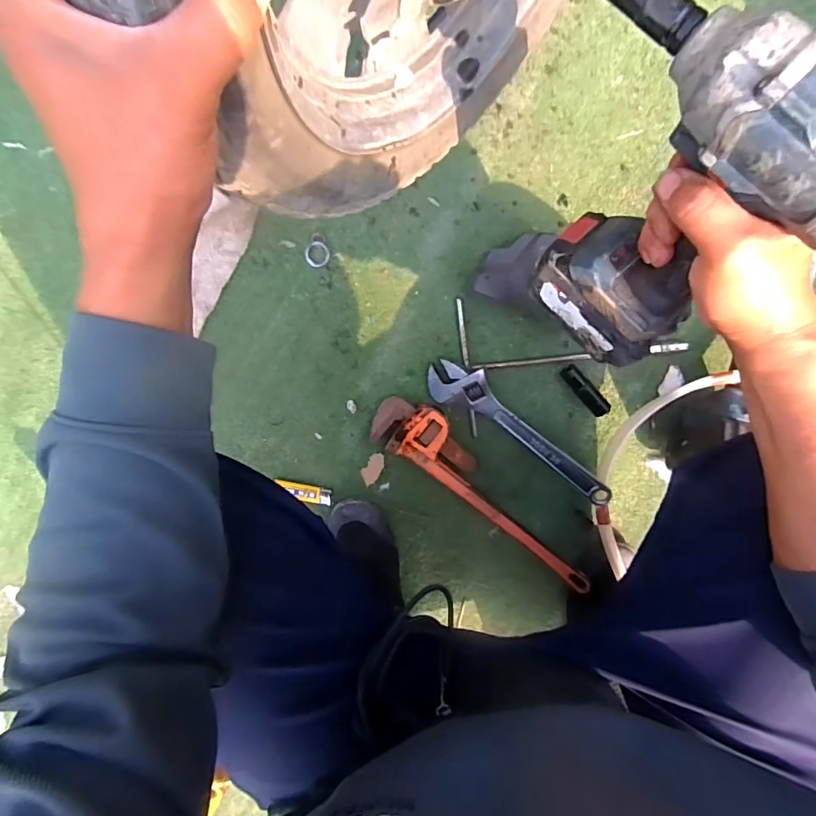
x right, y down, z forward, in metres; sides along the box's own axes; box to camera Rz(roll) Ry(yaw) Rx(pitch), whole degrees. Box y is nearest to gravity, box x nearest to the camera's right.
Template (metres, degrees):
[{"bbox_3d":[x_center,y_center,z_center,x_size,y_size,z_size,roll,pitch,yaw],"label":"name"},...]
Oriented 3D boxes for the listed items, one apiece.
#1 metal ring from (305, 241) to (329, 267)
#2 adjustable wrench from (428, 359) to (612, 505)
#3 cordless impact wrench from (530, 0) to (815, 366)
[{"bbox_3d":[-0.116,-0.196,0.606,0.030,0.004,0.031,-4,113,-9],"label":"metal ring"},{"bbox_3d":[0.151,0.027,0.615,0.279,0.024,0.057,32,100,-3],"label":"adjustable wrench"},{"bbox_3d":[0.178,-0.134,0.332,0.083,0.260,0.210,-38,73,-13],"label":"cordless impact wrench"}]

